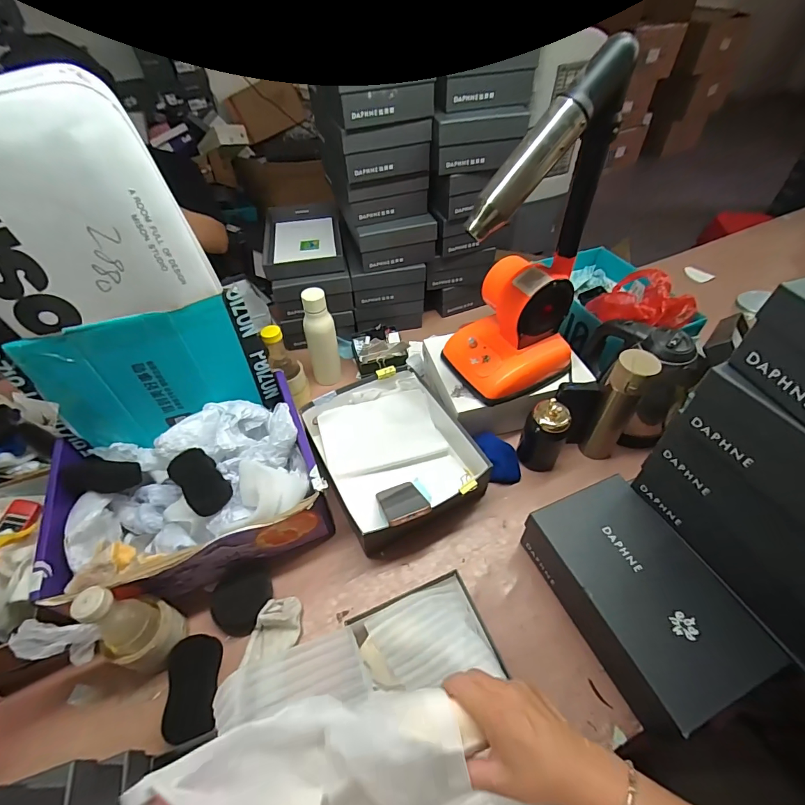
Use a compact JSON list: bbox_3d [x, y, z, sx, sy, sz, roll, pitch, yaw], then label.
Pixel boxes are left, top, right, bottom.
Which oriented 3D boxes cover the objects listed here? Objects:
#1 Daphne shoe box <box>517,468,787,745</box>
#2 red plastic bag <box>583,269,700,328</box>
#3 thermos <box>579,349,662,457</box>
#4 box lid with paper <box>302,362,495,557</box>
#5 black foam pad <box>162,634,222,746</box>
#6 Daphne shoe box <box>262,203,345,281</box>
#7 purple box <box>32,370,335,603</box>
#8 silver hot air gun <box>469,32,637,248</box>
[{"bbox_3d":[0.338,0.279,0.606,0.189,0.113,0.288,-18,51,-13],"label":"Daphne shoe box"},{"bbox_3d":[0.511,-0.216,0.868,0.188,0.077,0.118,33,58,27],"label":"red plastic bag"},{"bbox_3d":[0.390,0.007,0.748,0.066,0.241,0.074,26,55,22],"label":"thermos"},{"bbox_3d":[-0.014,0.088,0.799,0.263,0.097,0.337,-24,53,-18],"label":"box lid with paper"},{"bbox_3d":[-0.297,0.404,0.584,0.067,0.006,0.122,12,54,-32],"label":"black foam pad"},{"bbox_3d":[-0.254,-0.414,1.035,0.187,0.040,0.317,-9,49,-6],"label":"Daphne shoe box"},{"bbox_3d":[-0.353,0.145,0.705,0.402,0.140,0.302,-17,51,-13],"label":"purple box"},{"bbox_3d":[0.188,-0.331,0.533,0.272,0.048,0.045,-49,53,16],"label":"silver hot air gun"}]

